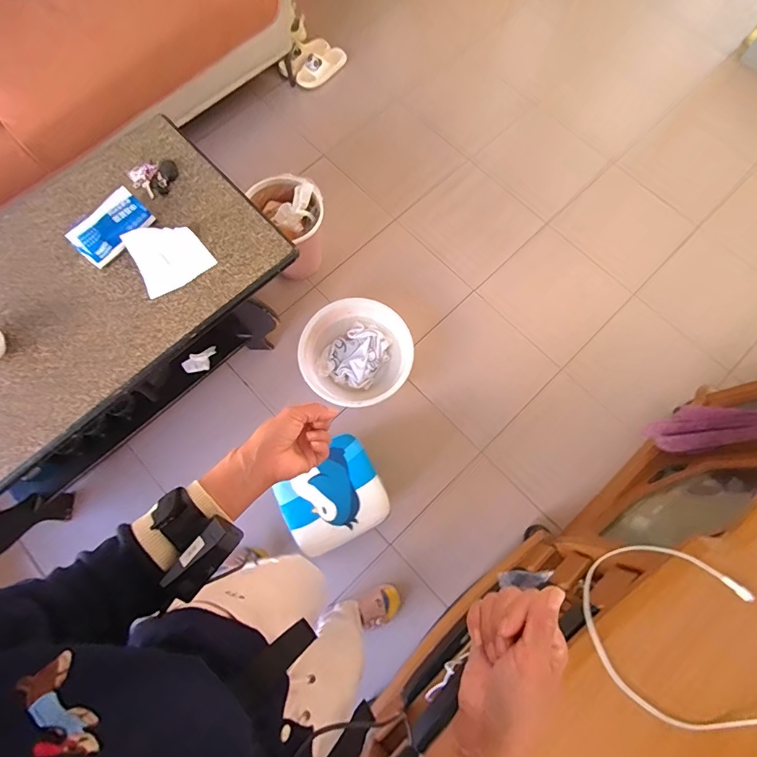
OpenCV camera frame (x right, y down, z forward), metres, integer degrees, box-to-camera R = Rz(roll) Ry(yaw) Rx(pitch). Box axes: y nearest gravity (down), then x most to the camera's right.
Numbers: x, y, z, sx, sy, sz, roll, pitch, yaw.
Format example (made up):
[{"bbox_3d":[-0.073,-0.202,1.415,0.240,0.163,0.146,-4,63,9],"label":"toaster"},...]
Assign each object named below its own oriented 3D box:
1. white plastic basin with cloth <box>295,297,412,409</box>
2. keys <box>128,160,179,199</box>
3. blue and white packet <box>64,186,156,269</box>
[{"bbox_3d":[-0.065,-0.081,1.345,0.347,0.121,0.351,-1,74,2],"label":"white plastic basin with cloth"},{"bbox_3d":[-0.557,-0.505,1.028,0.098,0.017,0.103,0,75,0],"label":"keys"},{"bbox_3d":[-0.608,-0.343,0.941,0.059,0.088,0.170,41,78,10],"label":"blue and white packet"}]

